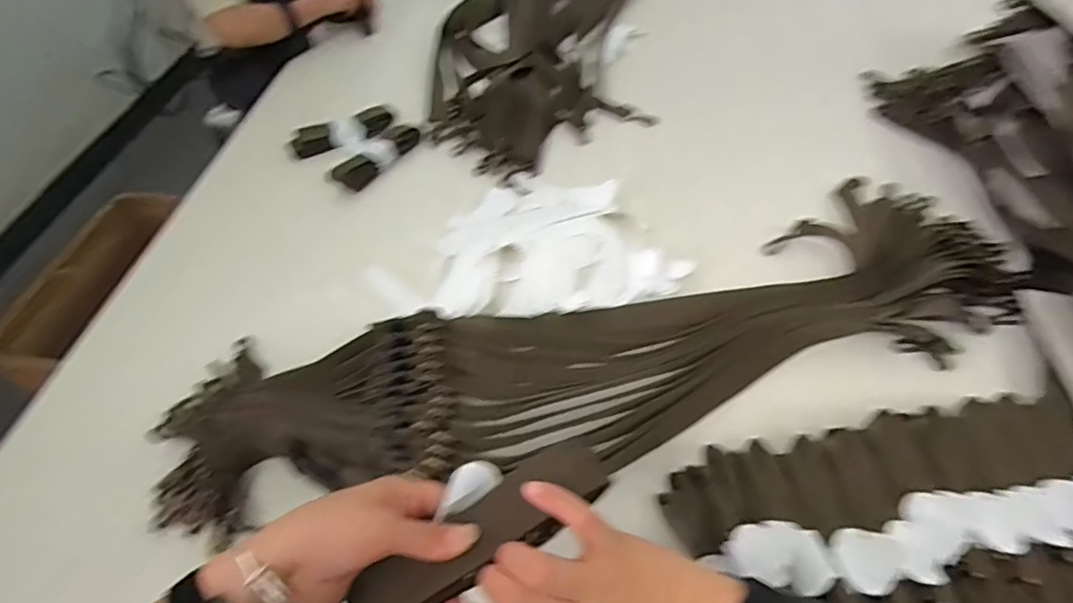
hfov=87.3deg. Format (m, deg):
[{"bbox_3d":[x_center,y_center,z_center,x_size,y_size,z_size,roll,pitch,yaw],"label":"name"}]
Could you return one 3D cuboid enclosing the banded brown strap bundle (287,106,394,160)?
[{"bbox_3d":[-0.350,-0.306,1.018,0.191,0.046,0.034,-31,56,-21],"label":"banded brown strap bundle"}]

